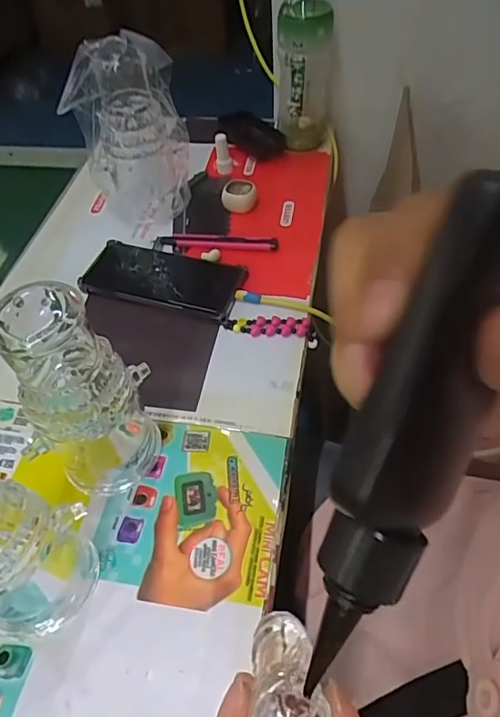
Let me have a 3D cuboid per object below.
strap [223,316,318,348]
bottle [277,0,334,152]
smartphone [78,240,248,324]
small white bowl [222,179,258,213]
[{"bbox_3d":[0.020,-0.032,0.495,0.088,0.007,0.021,4,52,7],"label":"strap"},{"bbox_3d":[0.064,-0.353,0.615,0.061,0.206,0.055,-1,51,3],"label":"bottle"},{"bbox_3d":[-0.090,-0.085,0.540,0.163,0.014,0.078,14,53,14],"label":"smartphone"},{"bbox_3d":[-0.013,-0.196,0.609,0.037,0.024,0.034,7,52,9],"label":"small white bowl"}]

